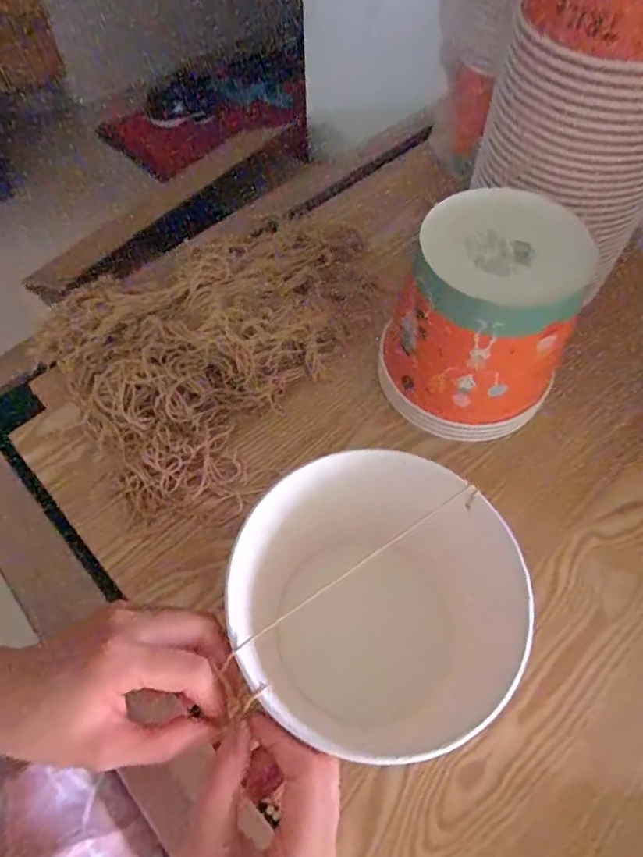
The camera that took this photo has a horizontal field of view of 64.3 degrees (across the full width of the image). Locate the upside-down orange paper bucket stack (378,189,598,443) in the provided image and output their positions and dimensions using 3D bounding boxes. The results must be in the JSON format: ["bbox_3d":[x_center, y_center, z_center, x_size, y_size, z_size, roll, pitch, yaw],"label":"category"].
[{"bbox_3d":[0.131,-0.083,0.429,0.146,0.165,0.127,33,65,17],"label":"upside-down orange paper bucket stack"}]

